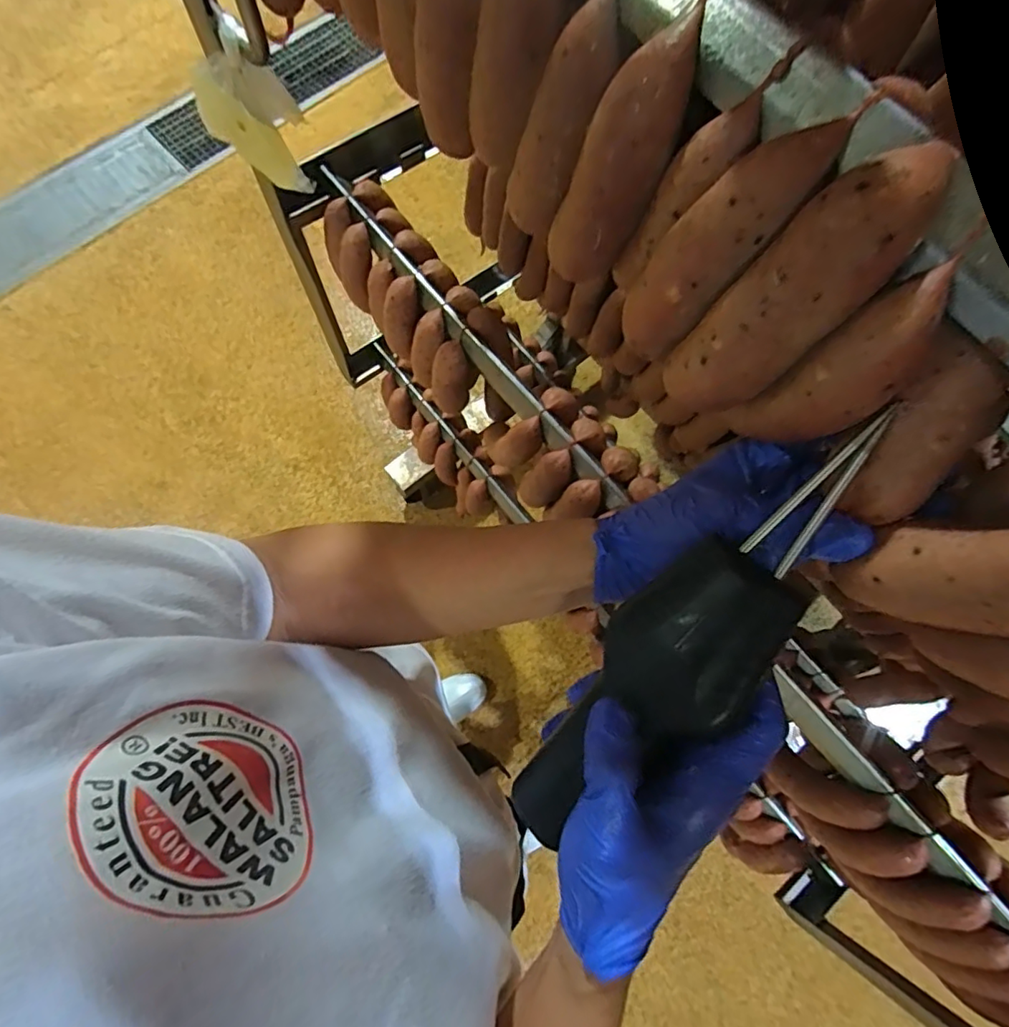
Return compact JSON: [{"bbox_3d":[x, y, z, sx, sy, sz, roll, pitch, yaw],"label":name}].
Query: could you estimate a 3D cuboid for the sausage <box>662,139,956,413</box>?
[{"bbox_3d":[0.102,-0.074,0.203,0.032,0.113,0.034,-22,75,-33],"label":"sausage"}]

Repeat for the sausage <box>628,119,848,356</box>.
[{"bbox_3d":[0.079,-0.099,0.219,0.029,0.108,0.030,-15,74,-28],"label":"sausage"}]

